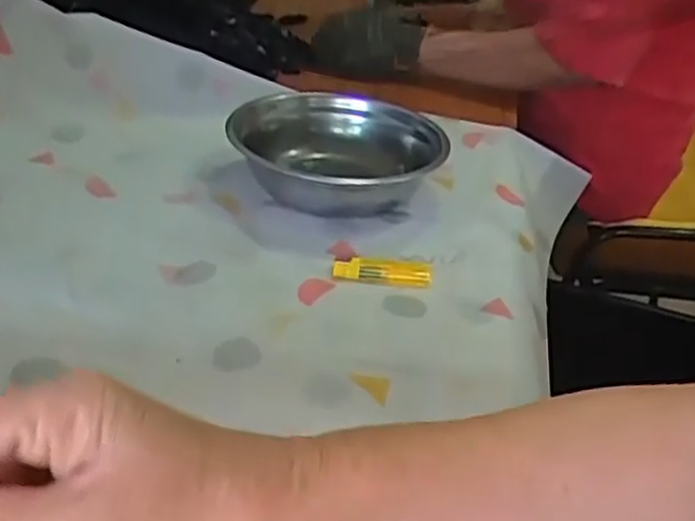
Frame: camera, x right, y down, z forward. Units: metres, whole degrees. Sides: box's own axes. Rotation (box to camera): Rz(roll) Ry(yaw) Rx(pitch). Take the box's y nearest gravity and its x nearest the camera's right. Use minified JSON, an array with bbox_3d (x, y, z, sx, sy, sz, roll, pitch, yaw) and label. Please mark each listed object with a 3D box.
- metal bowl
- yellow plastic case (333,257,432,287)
[{"bbox_3d":[-0.010,-0.102,0.724,0.209,0.056,0.199,7,32,-4],"label":"metal bowl"},{"bbox_3d":[0.029,0.007,0.592,0.078,0.011,0.021,9,32,2],"label":"yellow plastic case"}]

